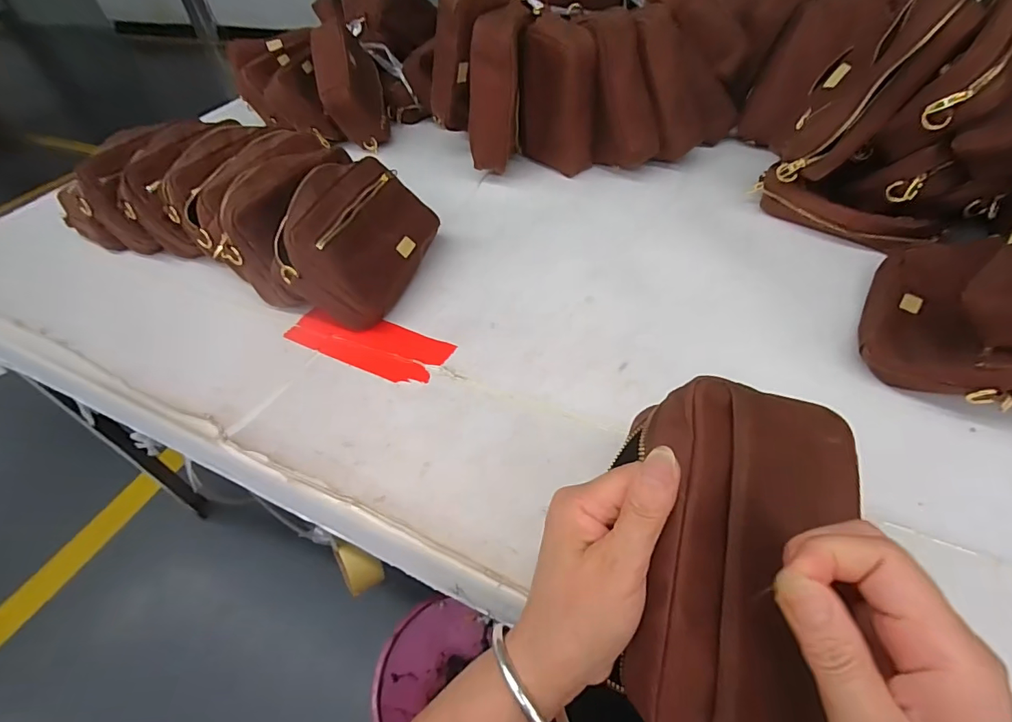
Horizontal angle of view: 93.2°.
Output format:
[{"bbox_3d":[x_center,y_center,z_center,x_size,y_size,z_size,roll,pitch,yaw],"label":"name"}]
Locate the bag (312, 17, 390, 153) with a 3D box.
[{"bbox_3d":[-0.265,-0.487,0.836,0.061,0.128,0.195,-25,69,30],"label":"bag"}]

